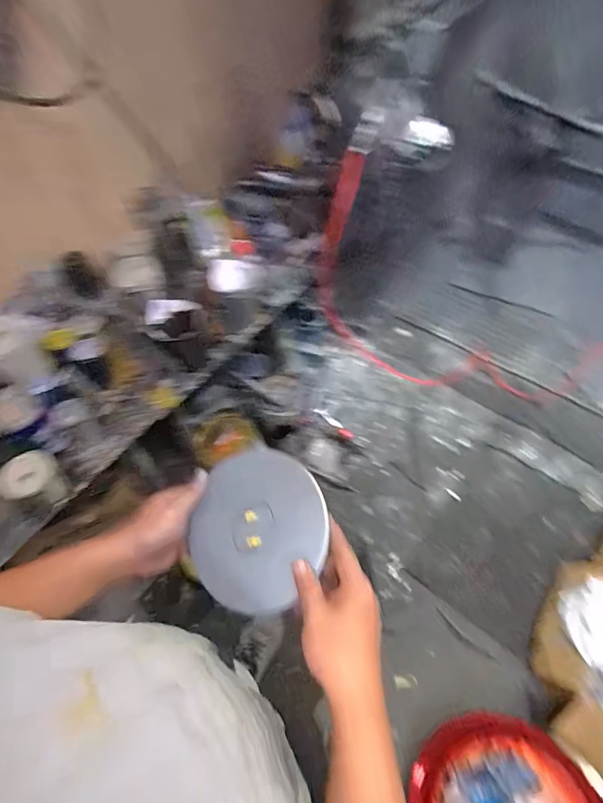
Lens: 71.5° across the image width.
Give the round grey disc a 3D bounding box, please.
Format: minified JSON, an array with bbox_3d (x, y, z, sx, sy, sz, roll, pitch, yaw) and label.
[{"bbox_3d":[-0.048,0.144,0.468,0.147,0.018,0.170,15,82,11],"label":"round grey disc"}]

